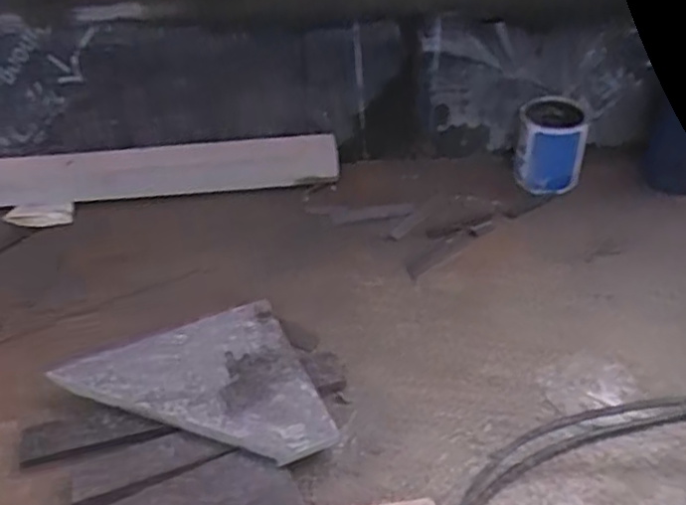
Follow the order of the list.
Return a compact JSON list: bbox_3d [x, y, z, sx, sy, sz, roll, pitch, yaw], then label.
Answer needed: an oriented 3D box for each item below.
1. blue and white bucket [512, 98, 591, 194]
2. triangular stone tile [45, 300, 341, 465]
[{"bbox_3d":[0.333,-0.172,1.077,0.104,0.118,0.100,-2,39,2],"label":"blue and white bucket"},{"bbox_3d":[-0.167,0.164,0.741,0.252,0.021,0.226,-18,41,-17],"label":"triangular stone tile"}]

